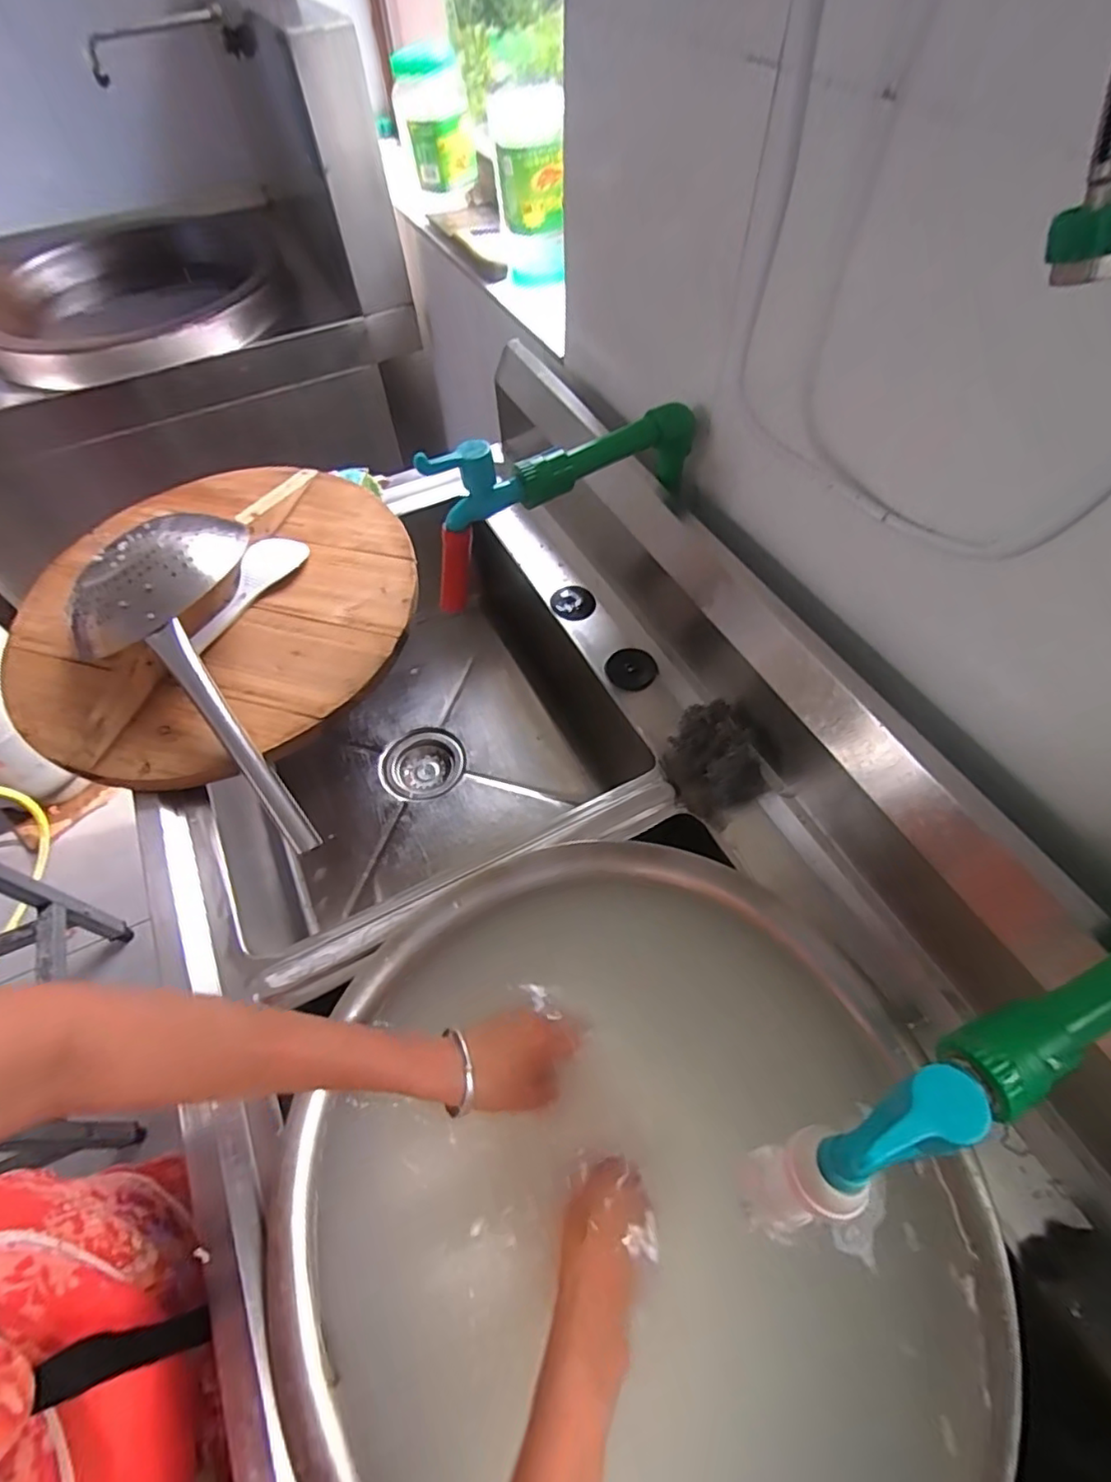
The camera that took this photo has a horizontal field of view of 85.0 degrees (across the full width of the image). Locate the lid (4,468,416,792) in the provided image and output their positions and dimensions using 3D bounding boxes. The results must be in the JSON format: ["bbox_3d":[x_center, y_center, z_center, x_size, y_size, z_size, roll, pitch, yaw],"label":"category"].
[{"bbox_3d":[-0.373,-0.169,0.669,0.413,0.057,0.445,-1,58,2],"label":"lid"}]

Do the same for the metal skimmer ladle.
[{"bbox_3d":[-0.342,-0.057,0.581,0.188,0.076,0.384,-27,77,-15],"label":"metal skimmer ladle"}]

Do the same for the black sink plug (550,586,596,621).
[{"bbox_3d":[0.022,-0.167,0.737,0.053,0.010,0.050,0,57,1],"label":"black sink plug"}]

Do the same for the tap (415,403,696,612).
[{"bbox_3d":[0.006,-0.238,0.561,0.285,0.121,0.040,-30,61,-17],"label":"tap"}]

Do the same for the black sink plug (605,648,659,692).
[{"bbox_3d":[0.085,-0.079,0.671,0.051,0.007,0.057,-35,59,-6],"label":"black sink plug"}]

